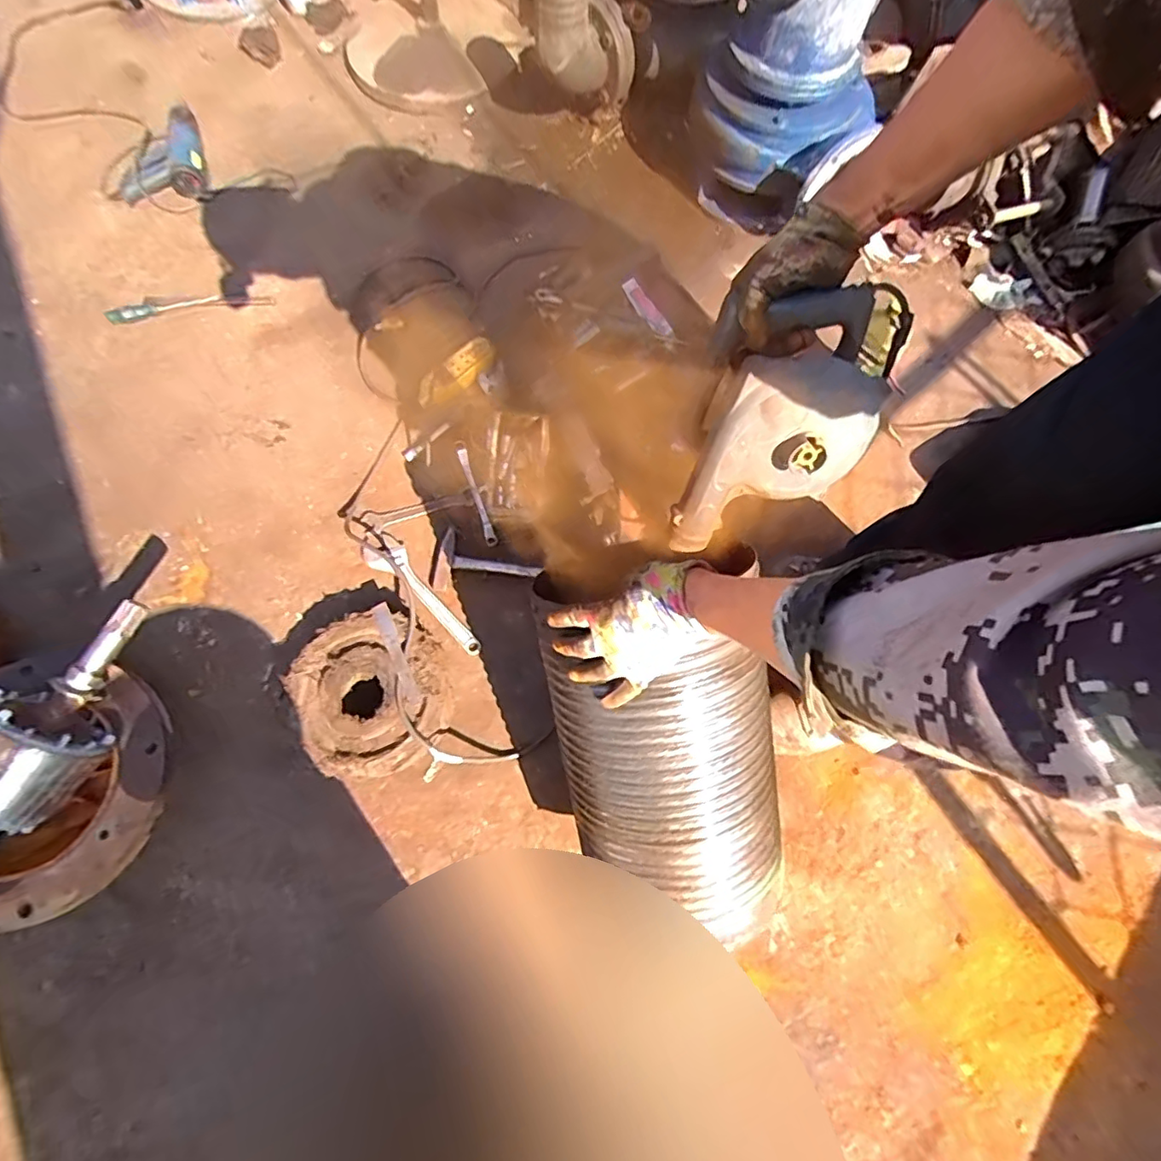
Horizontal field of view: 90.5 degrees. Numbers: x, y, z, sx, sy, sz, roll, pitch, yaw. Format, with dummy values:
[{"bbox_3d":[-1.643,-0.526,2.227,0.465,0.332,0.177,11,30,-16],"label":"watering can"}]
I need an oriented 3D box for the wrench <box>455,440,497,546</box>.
[{"bbox_3d":[-0.207,-0.180,1.115,0.021,0.022,0.243,-20,73,-5],"label":"wrench"}]

